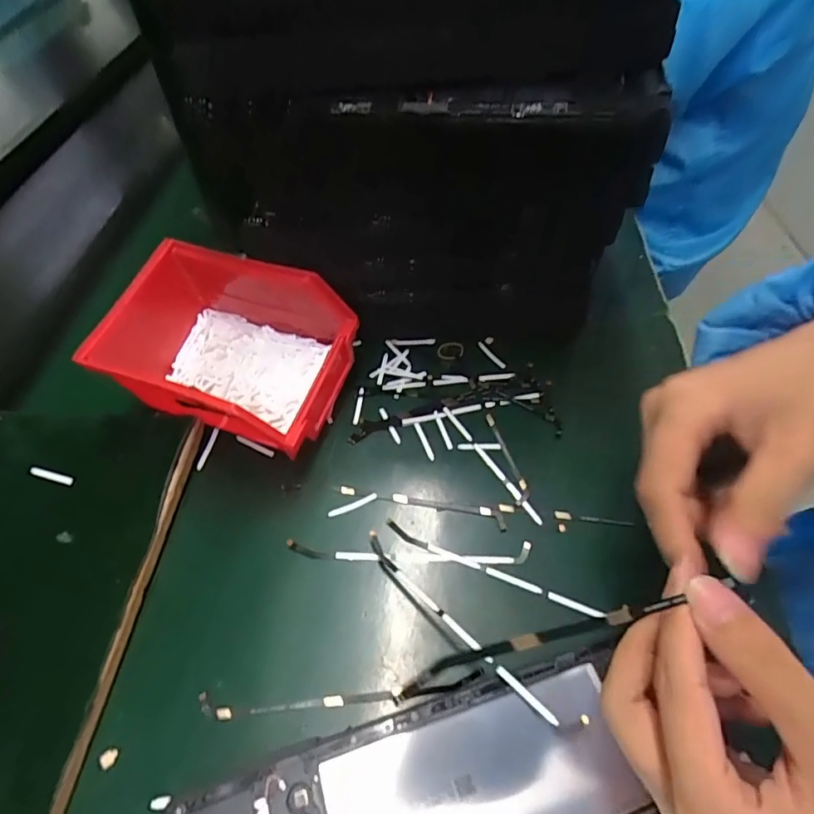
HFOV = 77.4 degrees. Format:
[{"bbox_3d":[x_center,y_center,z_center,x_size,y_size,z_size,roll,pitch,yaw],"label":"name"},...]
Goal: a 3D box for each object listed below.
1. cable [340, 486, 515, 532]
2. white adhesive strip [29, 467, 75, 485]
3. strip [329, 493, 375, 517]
[{"bbox_3d":[0.011,0.060,0.317,0.107,0.004,0.015,8,57,8],"label":"cable"},{"bbox_3d":[-0.226,0.044,0.323,0.031,0.004,0.005,12,65,11],"label":"white adhesive strip"},{"bbox_3d":[-0.034,0.061,0.316,0.032,0.004,0.005,-21,54,-13],"label":"strip"}]

